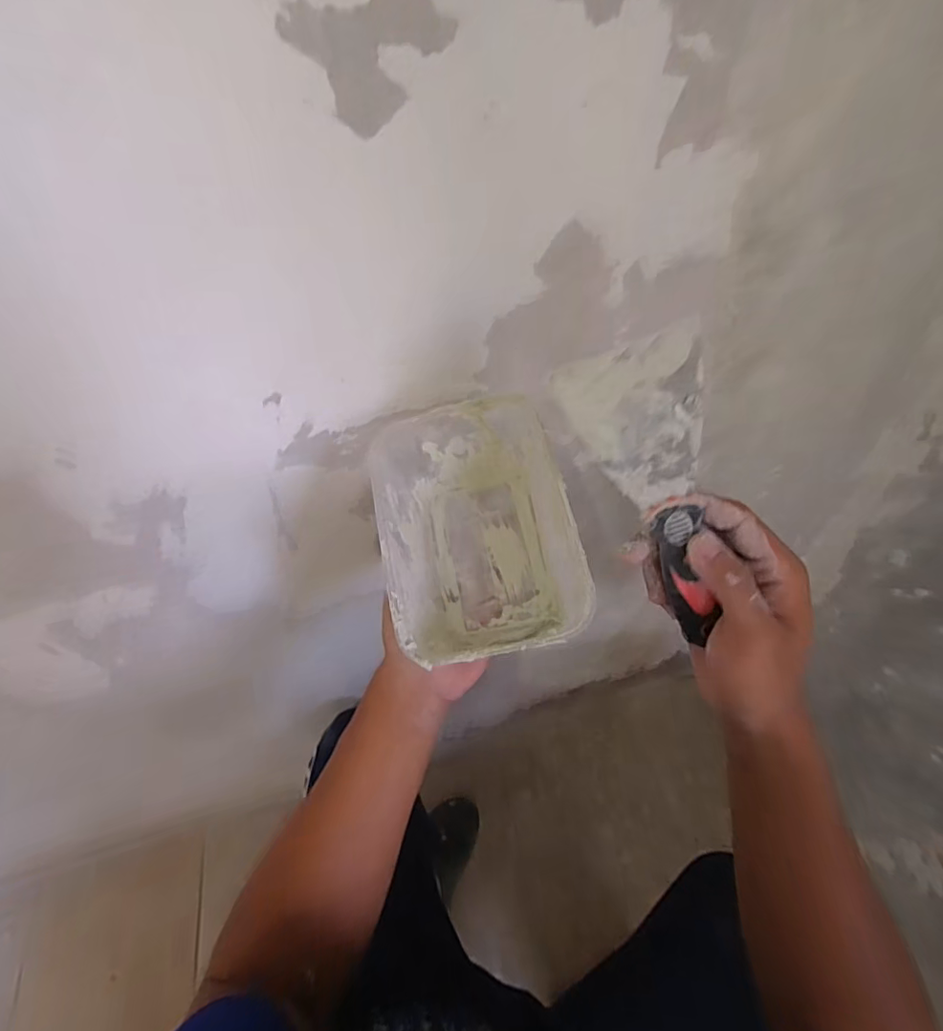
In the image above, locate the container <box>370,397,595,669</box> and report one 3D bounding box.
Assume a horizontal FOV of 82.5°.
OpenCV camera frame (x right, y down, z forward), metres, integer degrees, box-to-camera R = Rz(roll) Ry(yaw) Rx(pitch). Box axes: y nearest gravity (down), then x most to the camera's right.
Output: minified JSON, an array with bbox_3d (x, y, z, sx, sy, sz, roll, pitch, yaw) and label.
[{"bbox_3d":[0.004,0.003,0.373,0.121,0.075,0.199,-14,65,6],"label":"container"}]

